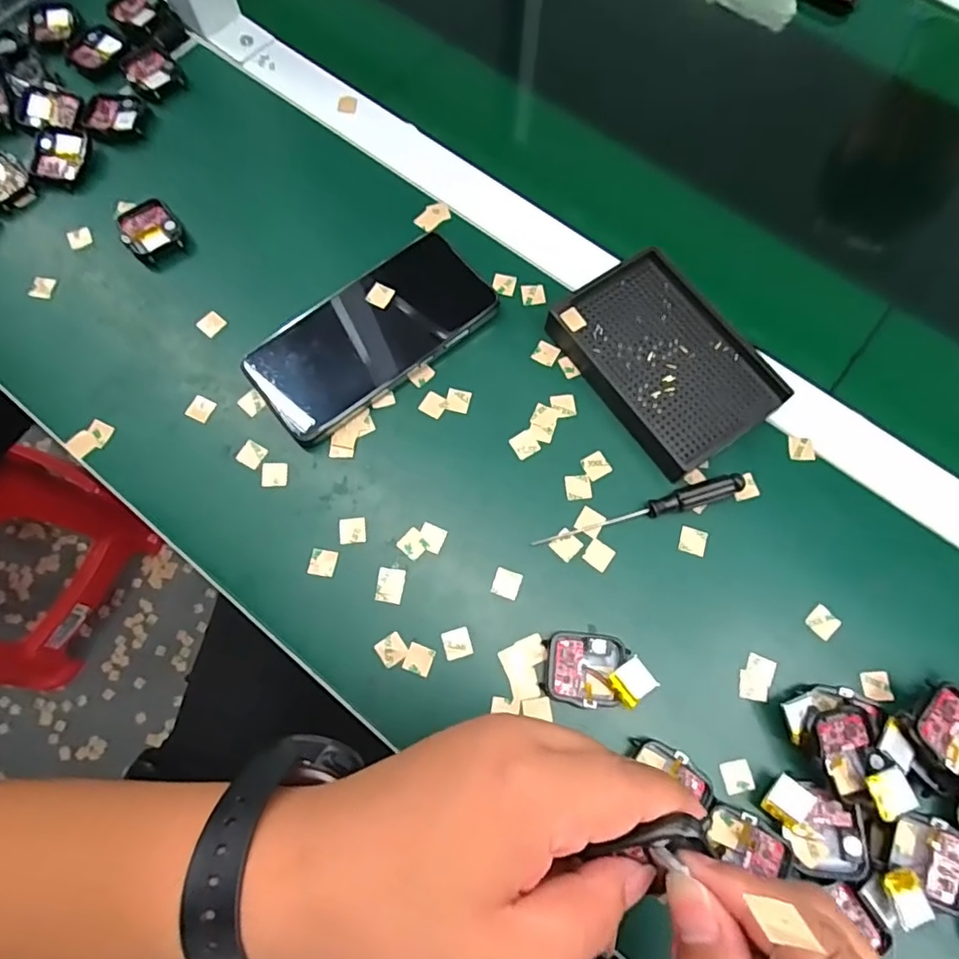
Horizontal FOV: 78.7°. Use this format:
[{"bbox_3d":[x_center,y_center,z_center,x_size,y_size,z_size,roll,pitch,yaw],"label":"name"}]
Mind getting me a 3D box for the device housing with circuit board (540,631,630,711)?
[{"bbox_3d":[0.059,0.106,0.329,0.043,0.013,0.039,10,71,3],"label":"device housing with circuit board"}]

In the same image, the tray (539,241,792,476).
[{"bbox_3d":[0.120,-0.078,0.383,0.093,0.023,0.137,-32,74,-11],"label":"tray"}]

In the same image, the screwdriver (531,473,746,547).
[{"bbox_3d":[0.098,0.021,0.354,0.130,0.014,0.012,-18,72,-7],"label":"screwdriver"}]

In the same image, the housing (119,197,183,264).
[{"bbox_3d":[-0.232,-0.177,0.414,0.039,0.014,0.040,-34,75,-12],"label":"housing"}]

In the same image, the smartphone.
[{"bbox_3d":[-0.072,-0.097,0.389,0.161,0.009,0.079,-39,82,-10],"label":"smartphone"}]

